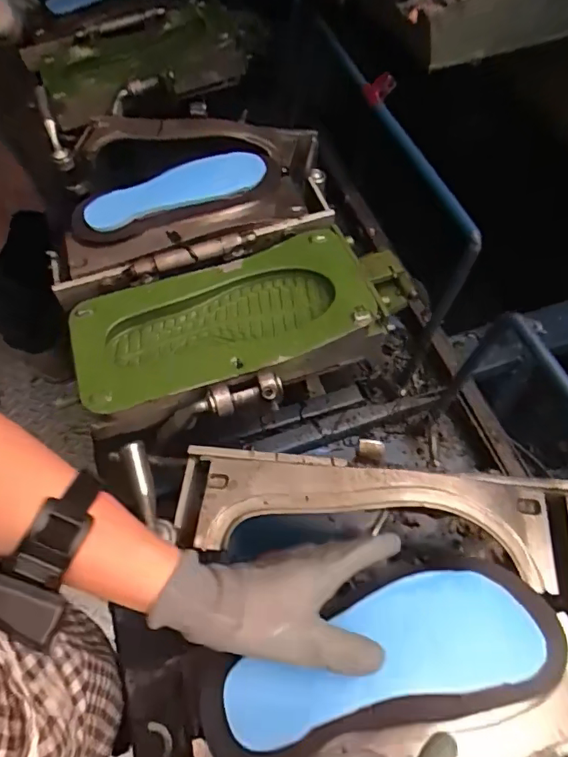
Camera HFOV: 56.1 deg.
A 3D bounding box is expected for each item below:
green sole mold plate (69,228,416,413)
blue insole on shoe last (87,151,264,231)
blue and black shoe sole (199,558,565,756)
[{"bbox_3d":[-0.049,-0.073,0.616,0.379,0.049,0.165,-18,59,-7],"label":"green sole mold plate"},{"bbox_3d":[-0.134,-0.238,0.680,0.235,0.026,0.068,-23,59,-10],"label":"blue insole on shoe last"},{"bbox_3d":[0.077,0.218,0.418,0.282,0.035,0.109,-17,58,-5],"label":"blue and black shoe sole"}]

